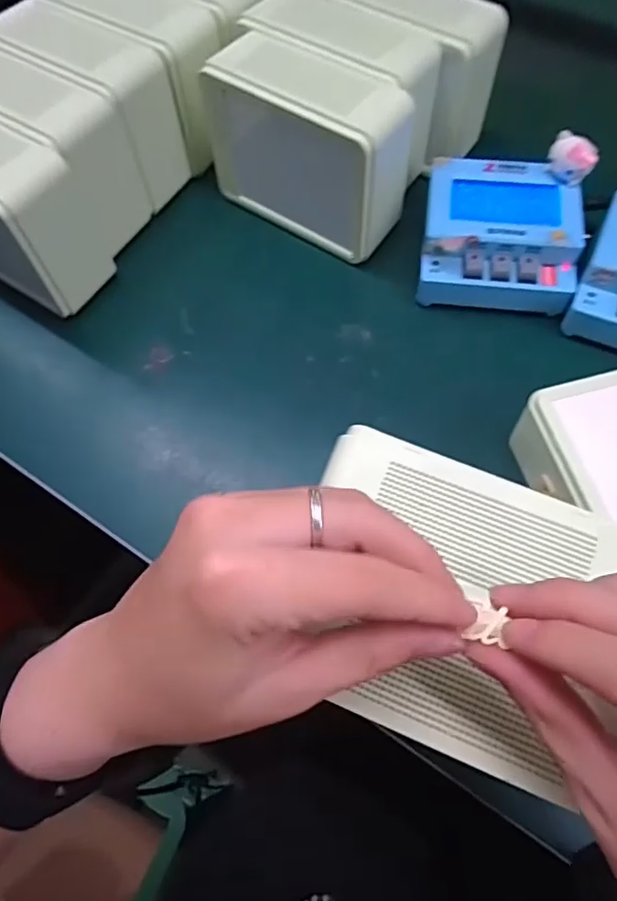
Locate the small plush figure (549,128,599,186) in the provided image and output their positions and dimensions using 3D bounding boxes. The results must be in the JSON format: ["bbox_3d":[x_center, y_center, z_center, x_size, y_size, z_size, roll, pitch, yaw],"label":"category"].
[{"bbox_3d":[0.176,-0.194,0.377,0.030,0.027,0.018,26,68,14],"label":"small plush figure"}]

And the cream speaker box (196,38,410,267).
[{"bbox_3d":[-0.001,-0.211,0.400,0.144,0.111,0.069,36,70,17],"label":"cream speaker box"}]

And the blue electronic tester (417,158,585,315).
[{"bbox_3d":[0.131,-0.146,0.395,0.102,0.052,0.100,6,64,5],"label":"blue electronic tester"}]

